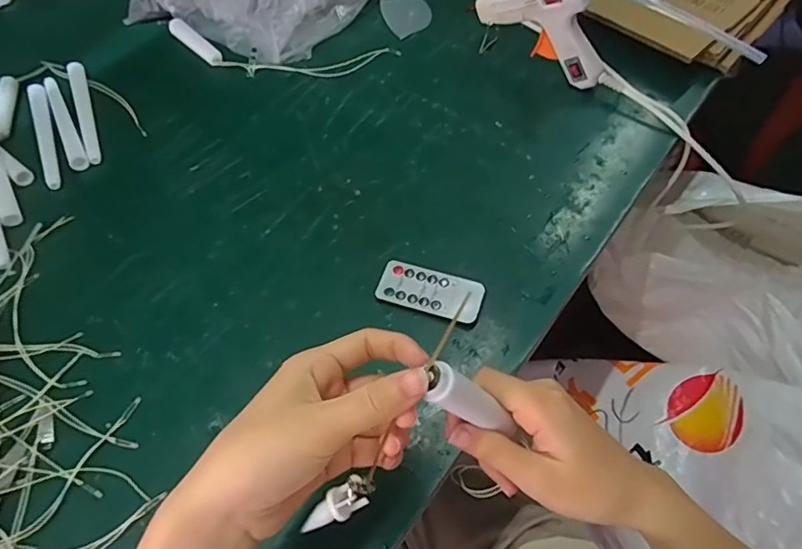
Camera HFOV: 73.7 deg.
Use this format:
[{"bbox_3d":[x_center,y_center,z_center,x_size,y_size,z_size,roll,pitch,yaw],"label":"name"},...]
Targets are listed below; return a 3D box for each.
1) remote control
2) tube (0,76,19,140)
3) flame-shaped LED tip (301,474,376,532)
[{"bbox_3d":[0.024,0.014,0.434,0.085,0.008,0.038,16,62,14],"label":"remote control"},{"bbox_3d":[-0.427,-0.184,0.579,0.019,0.014,0.096,-15,59,-5],"label":"tube"},{"bbox_3d":[-0.030,0.108,0.252,0.037,0.013,0.014,-32,62,-14],"label":"flame-shaped LED tip"}]

